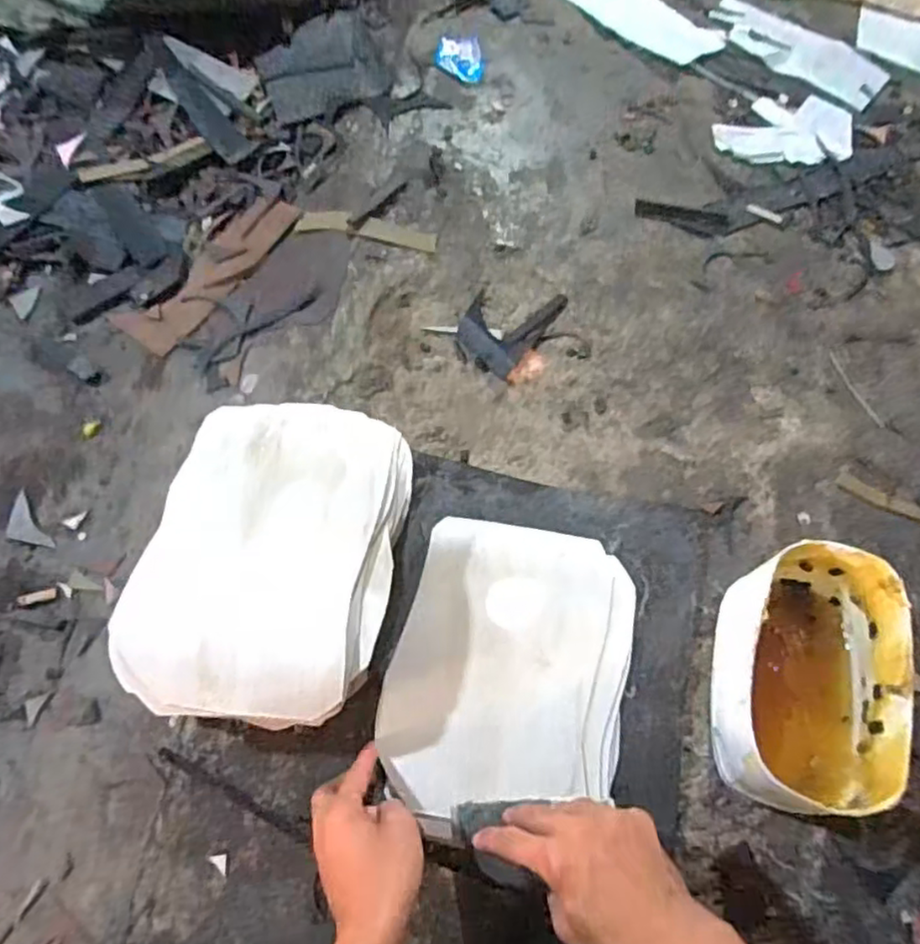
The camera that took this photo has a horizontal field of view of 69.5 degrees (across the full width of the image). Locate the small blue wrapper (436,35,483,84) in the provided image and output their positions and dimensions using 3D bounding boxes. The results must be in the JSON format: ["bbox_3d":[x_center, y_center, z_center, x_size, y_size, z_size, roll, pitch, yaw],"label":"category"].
[{"bbox_3d":[0.000,-0.598,0.960,0.066,0.004,0.089,-5,67,-5],"label":"small blue wrapper"}]

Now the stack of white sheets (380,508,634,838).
[{"bbox_3d":[0.046,0.173,0.593,0.202,0.019,0.261,14,67,3],"label":"stack of white sheets"}]

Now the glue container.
[{"bbox_3d":[0.285,0.171,0.568,0.120,0.144,0.194,16,67,4],"label":"glue container"}]

